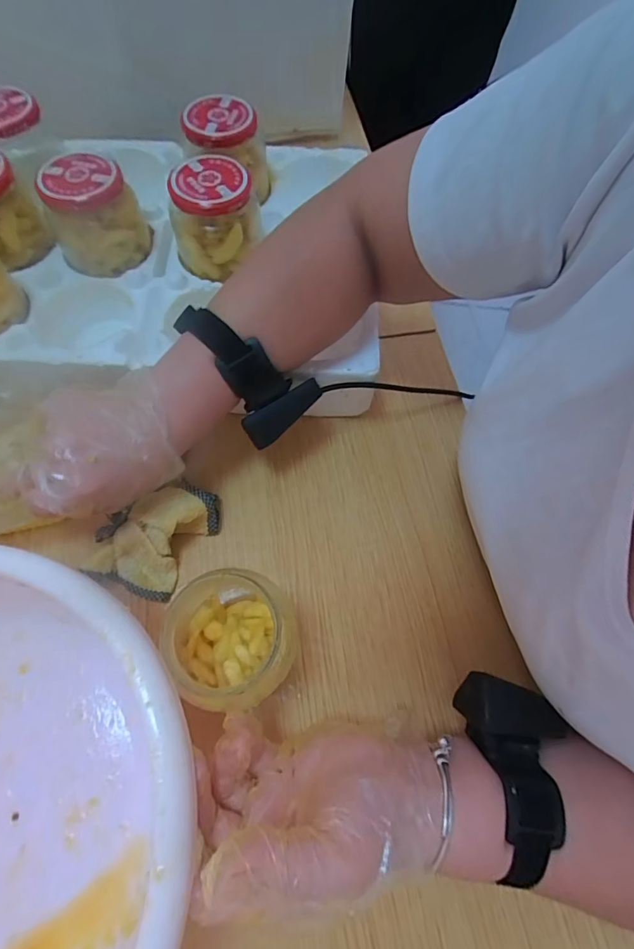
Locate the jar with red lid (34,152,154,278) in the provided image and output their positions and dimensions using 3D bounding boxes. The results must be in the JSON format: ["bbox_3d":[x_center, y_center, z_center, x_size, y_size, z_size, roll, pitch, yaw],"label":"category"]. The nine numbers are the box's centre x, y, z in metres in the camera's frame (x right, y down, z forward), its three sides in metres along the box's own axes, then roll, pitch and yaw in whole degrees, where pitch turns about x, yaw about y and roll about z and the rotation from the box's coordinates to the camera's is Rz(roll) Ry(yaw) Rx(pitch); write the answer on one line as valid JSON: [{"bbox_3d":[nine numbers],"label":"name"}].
[{"bbox_3d":[-0.202,-0.239,0.404,0.074,0.069,0.074,2,65,-5],"label":"jar with red lid"}]

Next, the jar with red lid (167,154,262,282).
[{"bbox_3d":[-0.094,-0.238,0.409,0.081,0.072,0.075,2,65,-5],"label":"jar with red lid"}]

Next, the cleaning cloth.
[{"bbox_3d":[-0.134,0.050,0.366,0.074,0.038,0.104,30,66,8],"label":"cleaning cloth"}]

